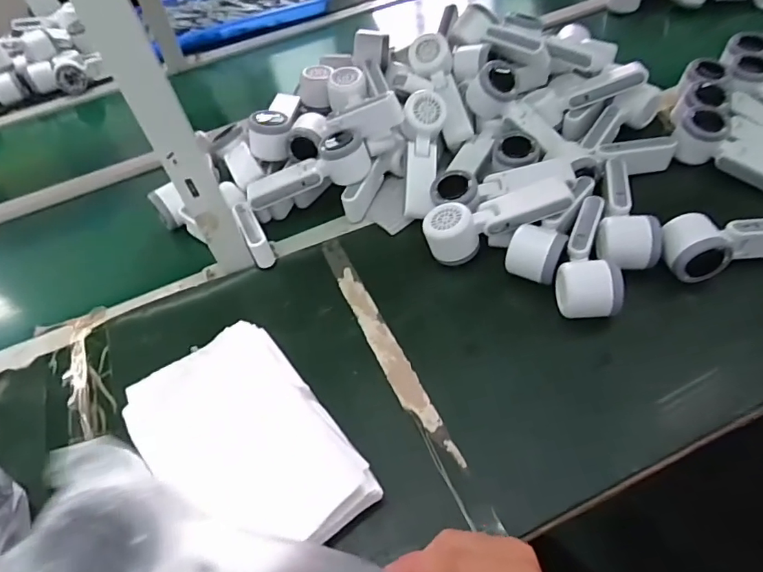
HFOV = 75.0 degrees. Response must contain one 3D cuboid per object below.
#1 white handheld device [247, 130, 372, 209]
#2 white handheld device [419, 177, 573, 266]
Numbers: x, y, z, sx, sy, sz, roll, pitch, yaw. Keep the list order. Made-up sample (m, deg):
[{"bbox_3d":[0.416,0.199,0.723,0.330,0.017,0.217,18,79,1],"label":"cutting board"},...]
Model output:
[{"bbox_3d":[-0.097,-0.154,0.646,0.166,0.057,0.051,-16,49,-4],"label":"white handheld device"},{"bbox_3d":[0.134,-0.080,0.578,0.167,0.053,0.056,-21,52,8],"label":"white handheld device"}]

